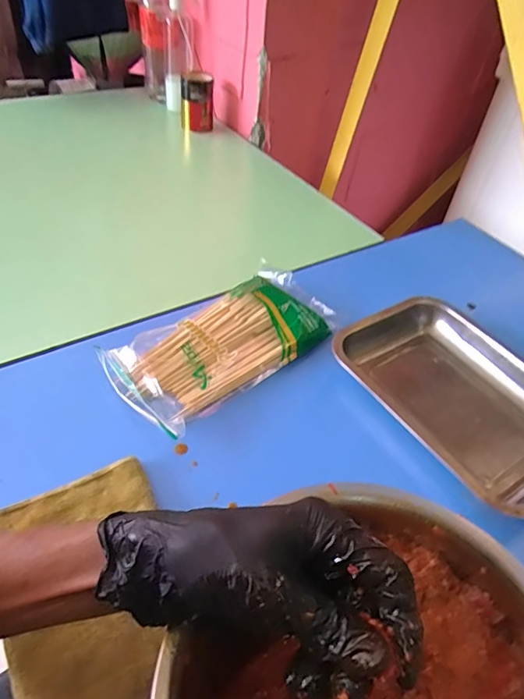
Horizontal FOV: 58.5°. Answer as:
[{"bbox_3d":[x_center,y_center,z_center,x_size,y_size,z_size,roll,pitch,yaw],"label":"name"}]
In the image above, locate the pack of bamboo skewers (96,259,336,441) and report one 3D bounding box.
[{"bbox_3d":[-0.037,-0.012,0.528,0.256,0.029,0.127,-32,57,-32],"label":"pack of bamboo skewers"}]

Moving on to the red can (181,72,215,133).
[{"bbox_3d":[-0.135,-0.515,0.977,0.066,0.106,0.056,1,45,-7],"label":"red can"}]

